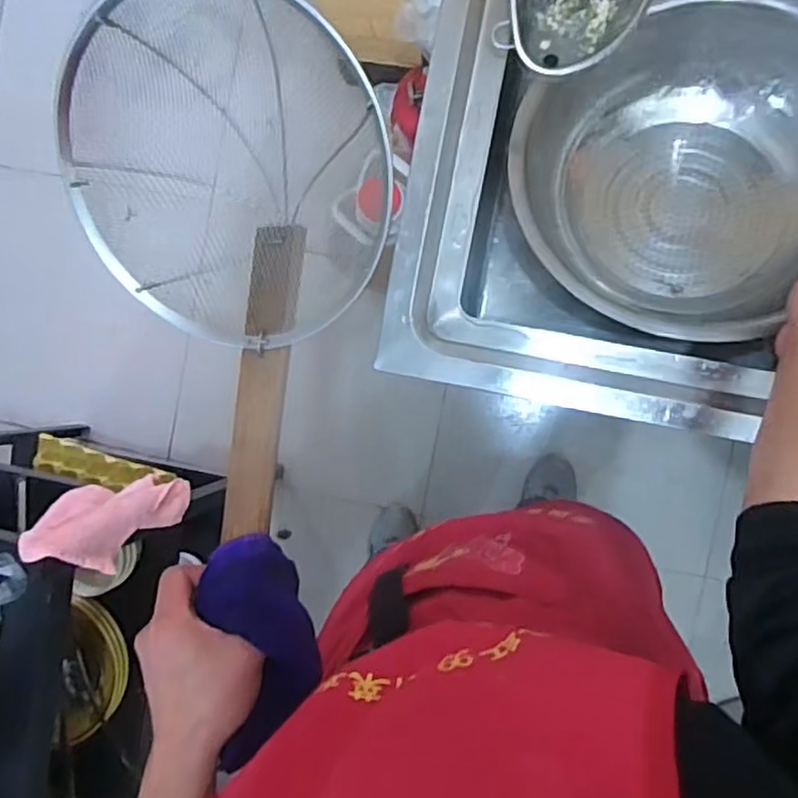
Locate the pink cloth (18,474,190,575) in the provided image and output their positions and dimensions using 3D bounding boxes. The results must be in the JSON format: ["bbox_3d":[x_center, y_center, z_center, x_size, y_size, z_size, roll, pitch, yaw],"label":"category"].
[{"bbox_3d":[-0.368,0.155,0.820,0.115,0.237,0.082,-1,92,8],"label":"pink cloth"}]

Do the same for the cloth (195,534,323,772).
[{"bbox_3d":[-0.098,0.166,0.465,0.061,0.054,0.139,-18,76,8],"label":"cloth"}]

